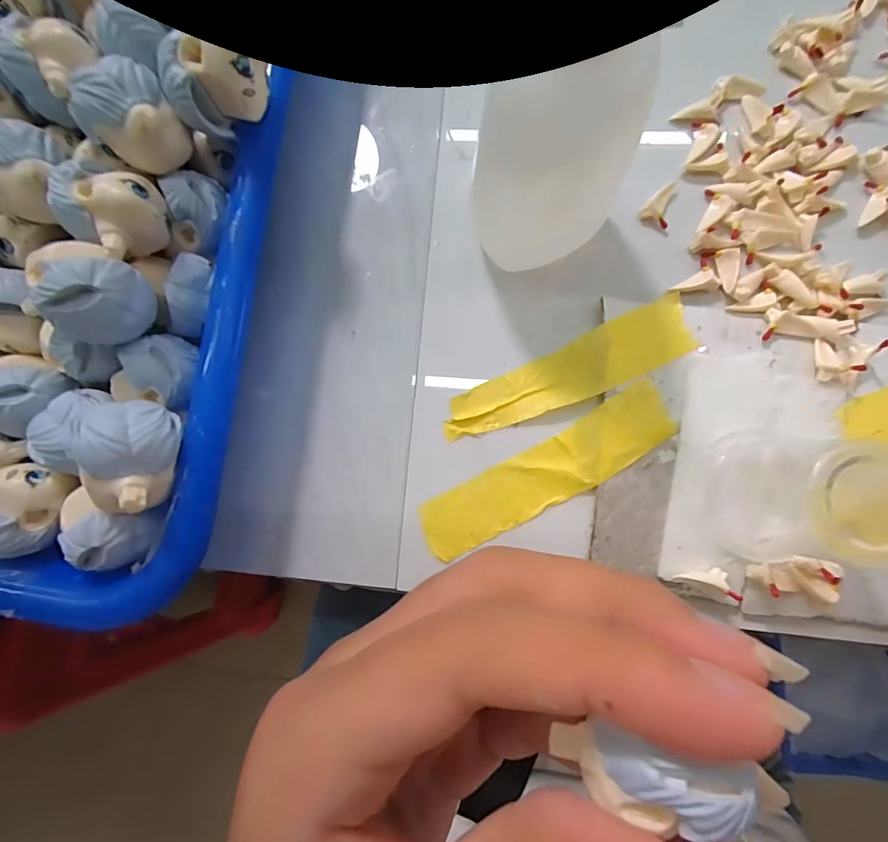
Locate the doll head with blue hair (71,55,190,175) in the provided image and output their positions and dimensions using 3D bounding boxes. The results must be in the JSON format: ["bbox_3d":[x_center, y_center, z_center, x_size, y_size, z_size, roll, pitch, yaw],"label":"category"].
[{"bbox_3d":[-0.081,-0.080,0.111,0.018,0.022,0.022,43,88,7],"label":"doll head with blue hair"}]

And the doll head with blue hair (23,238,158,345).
[{"bbox_3d":[-0.090,-0.034,0.104,0.024,0.023,0.021,35,87,7],"label":"doll head with blue hair"}]

